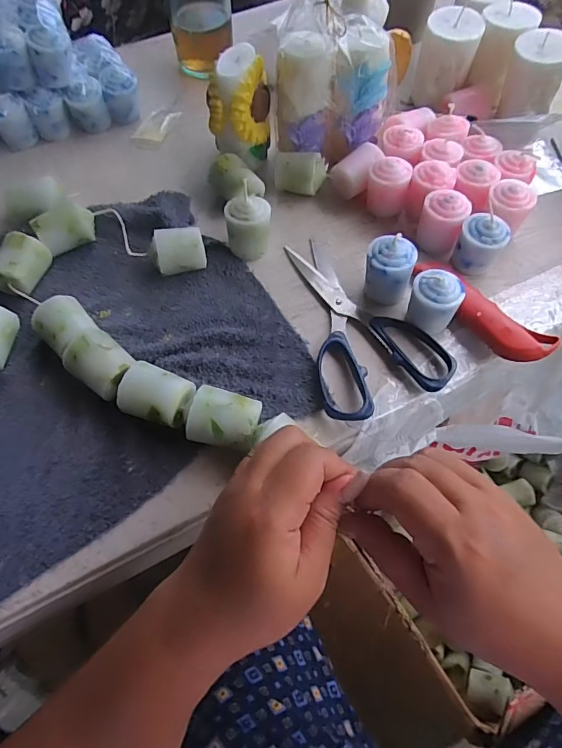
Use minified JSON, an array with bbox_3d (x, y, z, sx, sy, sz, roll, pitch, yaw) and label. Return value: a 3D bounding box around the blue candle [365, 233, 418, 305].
[{"bbox_3d":[0.086,-0.082,0.378,0.037,0.048,0.033,14,62,8],"label":"blue candle"}]

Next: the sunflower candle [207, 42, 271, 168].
[{"bbox_3d":[-0.036,-0.245,0.447,0.048,0.096,0.048,26,65,14],"label":"sunflower candle"}]

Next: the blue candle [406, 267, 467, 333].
[{"bbox_3d":[0.117,-0.054,0.364,0.038,0.043,0.031,17,63,10],"label":"blue candle"}]

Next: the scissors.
[{"bbox_3d":[0.069,-0.048,0.381,0.103,0.013,0.174,-10,62,-5],"label":"scissors"}]

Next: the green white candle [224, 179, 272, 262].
[{"bbox_3d":[-0.027,-0.128,0.404,0.037,0.055,0.031,-6,61,-2],"label":"green white candle"}]

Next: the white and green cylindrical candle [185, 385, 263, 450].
[{"bbox_3d":[-0.037,0.032,0.321,0.044,0.036,0.035,12,62,7],"label":"white and green cylindrical candle"}]

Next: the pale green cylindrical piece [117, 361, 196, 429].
[{"bbox_3d":[-0.084,0.017,0.328,0.046,0.035,0.034,18,63,11],"label":"pale green cylindrical piece"}]

